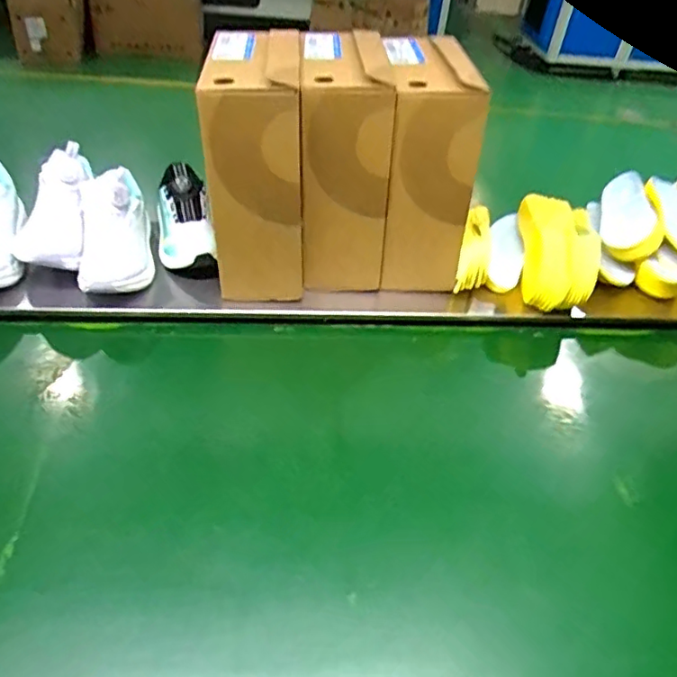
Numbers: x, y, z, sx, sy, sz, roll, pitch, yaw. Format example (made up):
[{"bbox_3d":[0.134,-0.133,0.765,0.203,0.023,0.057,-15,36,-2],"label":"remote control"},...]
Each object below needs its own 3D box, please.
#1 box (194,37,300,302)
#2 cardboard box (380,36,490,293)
[{"bbox_3d":[-0.119,-0.241,0.843,0.129,0.292,0.215,-2,42,-10],"label":"box"},{"bbox_3d":[0.116,-0.263,0.895,0.130,0.289,0.235,3,42,-5],"label":"cardboard box"}]

